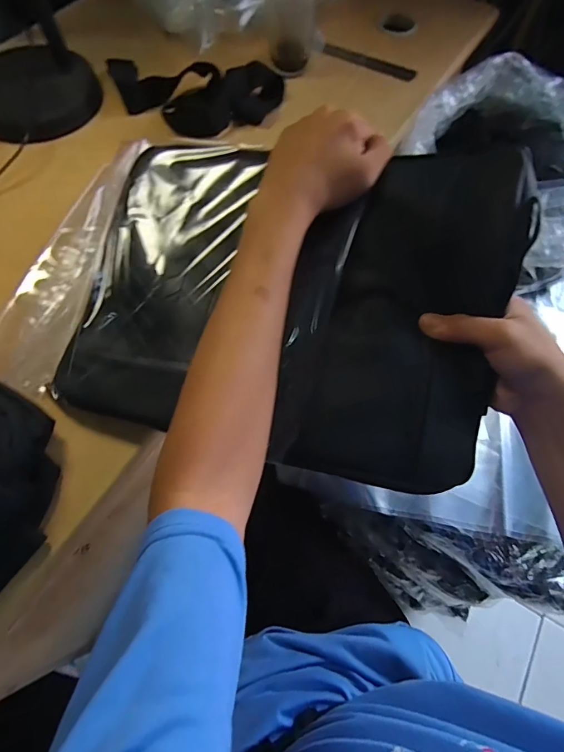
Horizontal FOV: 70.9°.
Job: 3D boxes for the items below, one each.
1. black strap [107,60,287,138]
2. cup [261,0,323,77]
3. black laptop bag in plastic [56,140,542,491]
[{"bbox_3d":[-0.124,-0.370,0.510,0.228,0.035,0.108,17,67,5],"label":"black strap"},{"bbox_3d":[0.016,-0.479,0.543,0.064,0.089,0.069,1,66,-2],"label":"cup"},{"bbox_3d":[-0.003,-0.072,0.335,0.344,0.051,0.259,11,85,15],"label":"black laptop bag in plastic"}]

